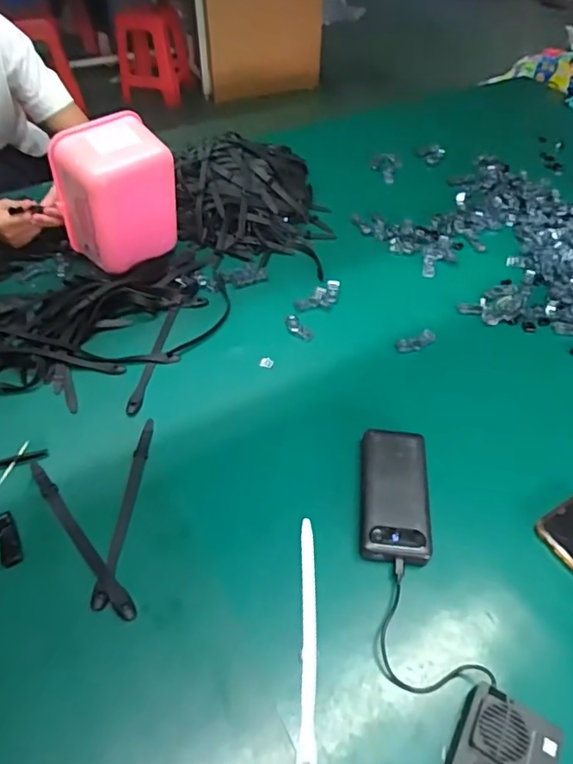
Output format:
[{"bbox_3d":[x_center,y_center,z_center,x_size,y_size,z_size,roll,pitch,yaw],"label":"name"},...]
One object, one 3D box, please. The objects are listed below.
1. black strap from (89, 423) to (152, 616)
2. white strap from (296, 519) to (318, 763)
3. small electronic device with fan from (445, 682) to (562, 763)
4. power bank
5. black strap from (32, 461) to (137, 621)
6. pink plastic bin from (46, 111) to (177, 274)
[{"bbox_3d":[-0.176,0.135,0.580,0.016,0.005,0.223,3,48,1],"label":"black strap"},{"bbox_3d":[0.020,0.237,0.495,0.017,0.004,0.223,1,48,0],"label":"white strap"},{"bbox_3d":[0.174,0.298,0.419,0.071,0.041,0.077,25,52,20],"label":"small electronic device with fan"},{"bbox_3d":[0.121,0.124,0.581,0.073,0.033,0.147,5,48,3],"label":"power bank"},{"bbox_3d":[-0.219,0.161,0.551,0.016,0.004,0.215,-32,56,-27],"label":"black strap"},{"bbox_3d":[-0.246,-0.269,0.779,0.150,0.194,0.099,-32,56,-26],"label":"pink plastic bin"}]

